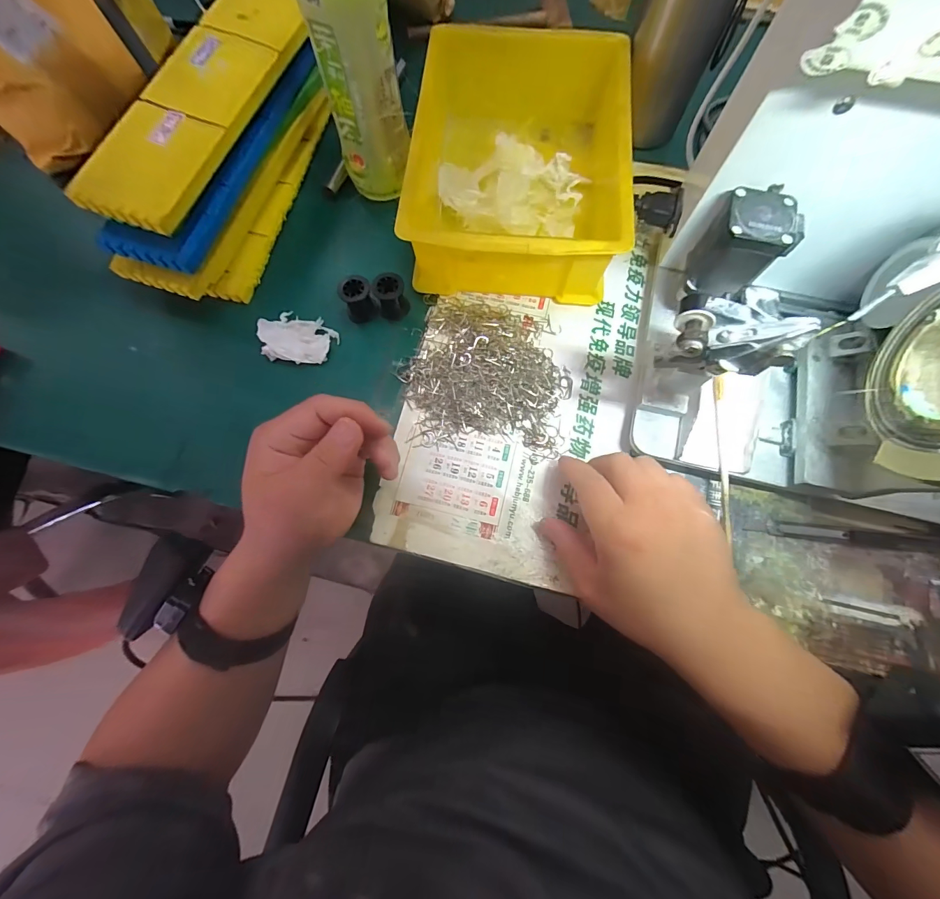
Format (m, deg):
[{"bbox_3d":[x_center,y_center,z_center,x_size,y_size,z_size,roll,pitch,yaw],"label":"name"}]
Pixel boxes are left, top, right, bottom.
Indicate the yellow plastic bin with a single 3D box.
[{"bbox_3d":[0.042,-0.252,0.357,0.174,0.073,0.233,4,75,2],"label":"yellow plastic bin"}]

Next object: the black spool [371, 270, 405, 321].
[{"bbox_3d":[-0.069,-0.135,0.349,0.026,0.032,0.025,-17,76,-4],"label":"black spool"}]

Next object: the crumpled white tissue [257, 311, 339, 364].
[{"bbox_3d":[-0.151,-0.097,0.347,0.061,0.019,0.046,13,76,4],"label":"crumpled white tissue"}]

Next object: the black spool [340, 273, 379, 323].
[{"bbox_3d":[-0.098,-0.132,0.348,0.027,0.036,0.023,-27,76,-6],"label":"black spool"}]

